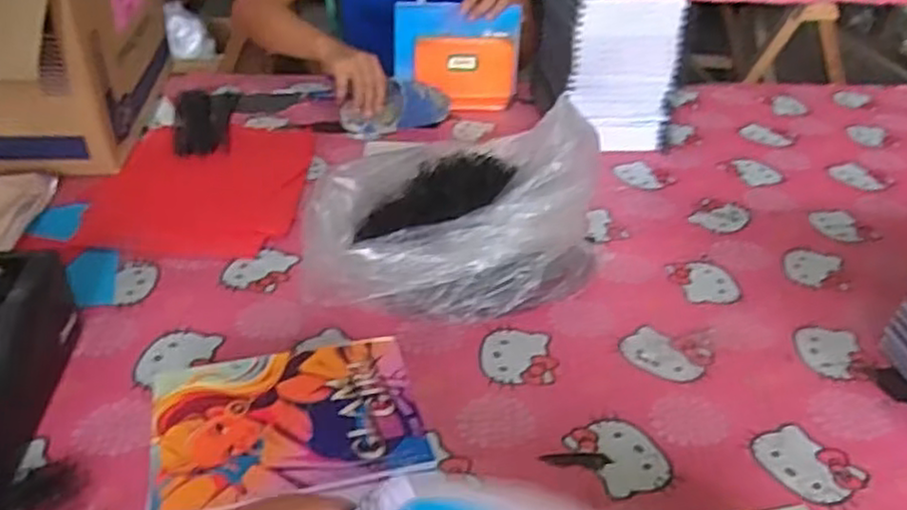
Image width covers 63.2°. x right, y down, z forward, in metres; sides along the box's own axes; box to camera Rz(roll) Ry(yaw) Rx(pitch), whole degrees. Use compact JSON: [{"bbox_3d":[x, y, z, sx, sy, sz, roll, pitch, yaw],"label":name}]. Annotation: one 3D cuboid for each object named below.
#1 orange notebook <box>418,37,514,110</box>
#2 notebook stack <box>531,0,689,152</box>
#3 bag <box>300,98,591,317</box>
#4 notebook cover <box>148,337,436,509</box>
[{"bbox_3d":[0.021,-0.293,1.196,0.160,0.115,0.009,-2,17,-8],"label":"orange notebook"},{"bbox_3d":[0.229,-0.293,1.114,0.157,0.216,0.202,-2,33,-6],"label":"notebook stack"},{"bbox_3d":[-0.004,-0.043,0.771,0.304,0.158,0.211,-6,34,-13],"label":"bag"},{"bbox_3d":[-0.125,0.123,0.558,0.193,0.006,0.148,-8,34,-14],"label":"notebook cover"}]

